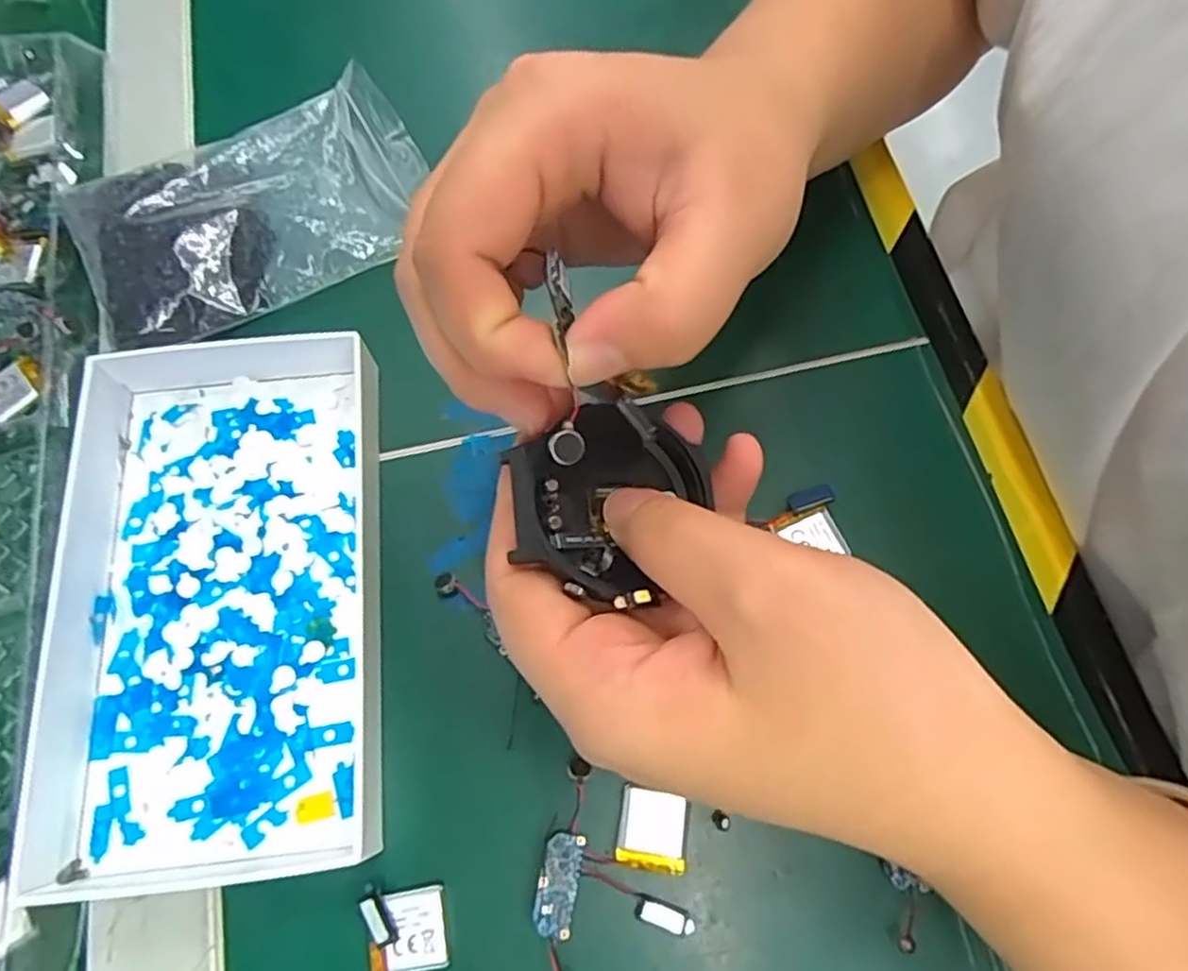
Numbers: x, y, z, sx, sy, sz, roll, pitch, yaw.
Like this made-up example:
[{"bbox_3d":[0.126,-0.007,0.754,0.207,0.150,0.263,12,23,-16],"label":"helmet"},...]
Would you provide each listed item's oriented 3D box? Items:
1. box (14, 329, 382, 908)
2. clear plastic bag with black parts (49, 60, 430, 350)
[{"bbox_3d":[-0.135,0.034,0.241,0.118,0.026,0.178,-7,71,0],"label":"box"},{"bbox_3d":[-0.139,-0.115,0.295,0.138,0.020,0.088,-28,72,-7],"label":"clear plastic bag with black parts"}]

